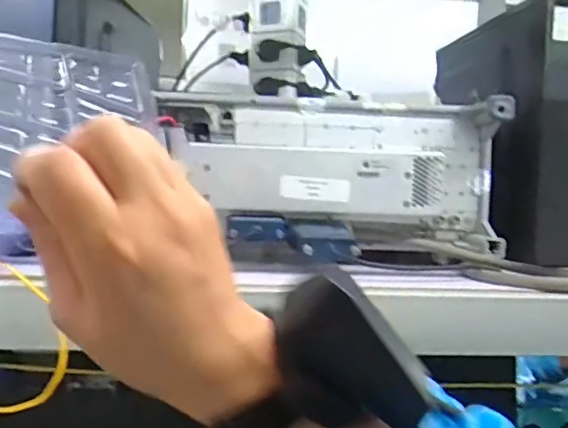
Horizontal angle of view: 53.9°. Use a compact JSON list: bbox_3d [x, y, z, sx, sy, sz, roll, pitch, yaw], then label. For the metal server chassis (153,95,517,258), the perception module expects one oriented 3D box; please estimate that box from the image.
[{"bbox_3d":[0.054,-0.049,0.621,0.365,0.156,0.099,3,1,4],"label":"metal server chassis"}]

